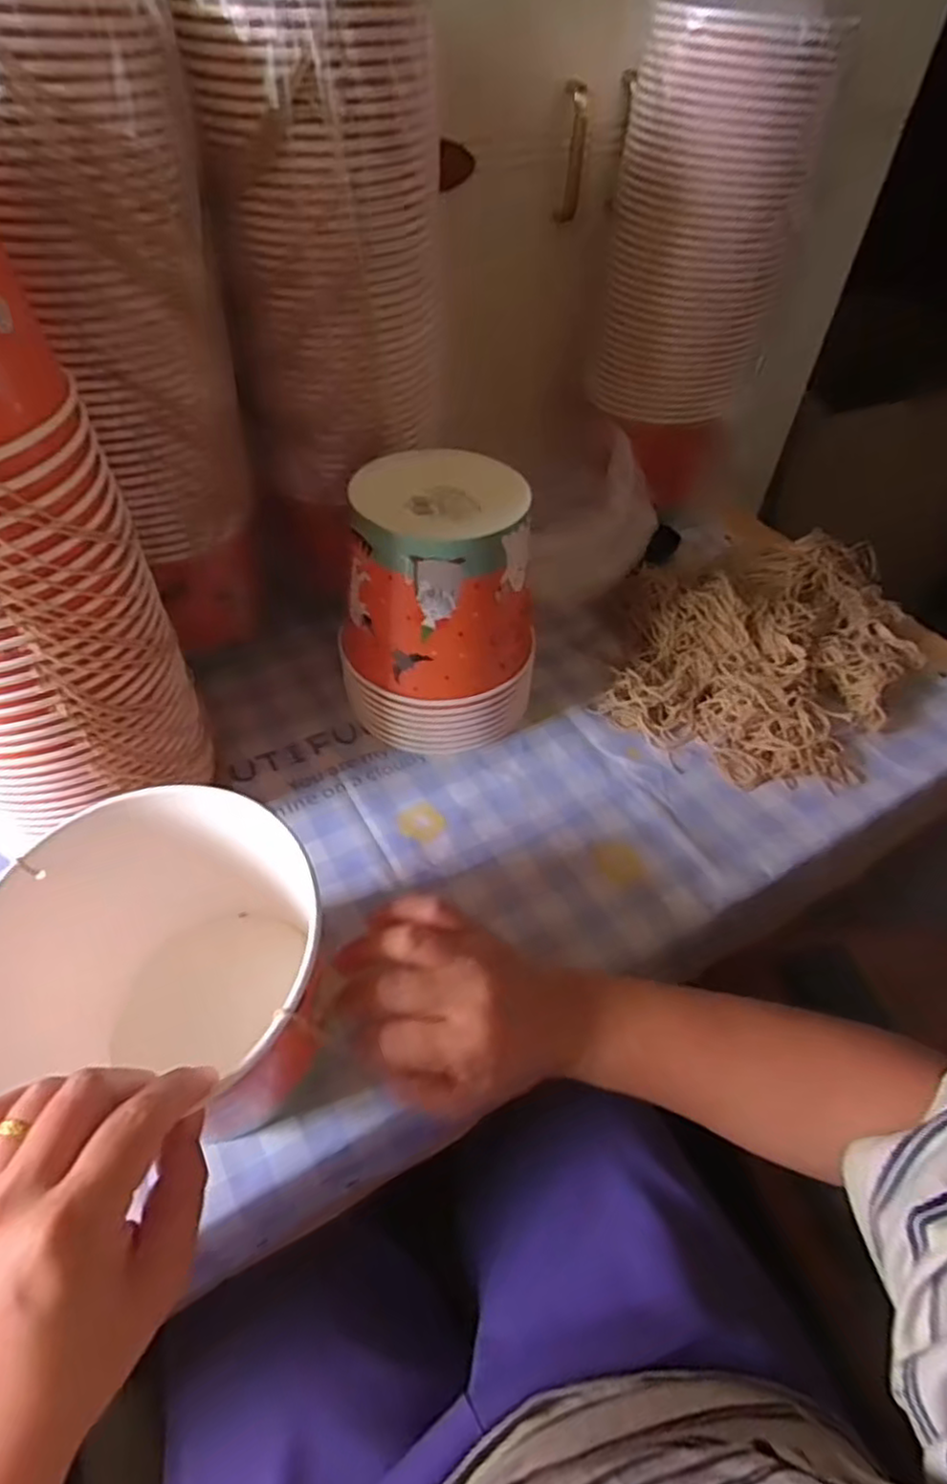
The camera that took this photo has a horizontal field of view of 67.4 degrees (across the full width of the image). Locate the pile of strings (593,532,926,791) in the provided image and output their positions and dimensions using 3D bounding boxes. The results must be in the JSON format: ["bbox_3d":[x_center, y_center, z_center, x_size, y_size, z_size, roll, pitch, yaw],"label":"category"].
[{"bbox_3d":[0.266,-0.100,0.655,0.251,0.064,0.304,27,53,19],"label":"pile of strings"}]

